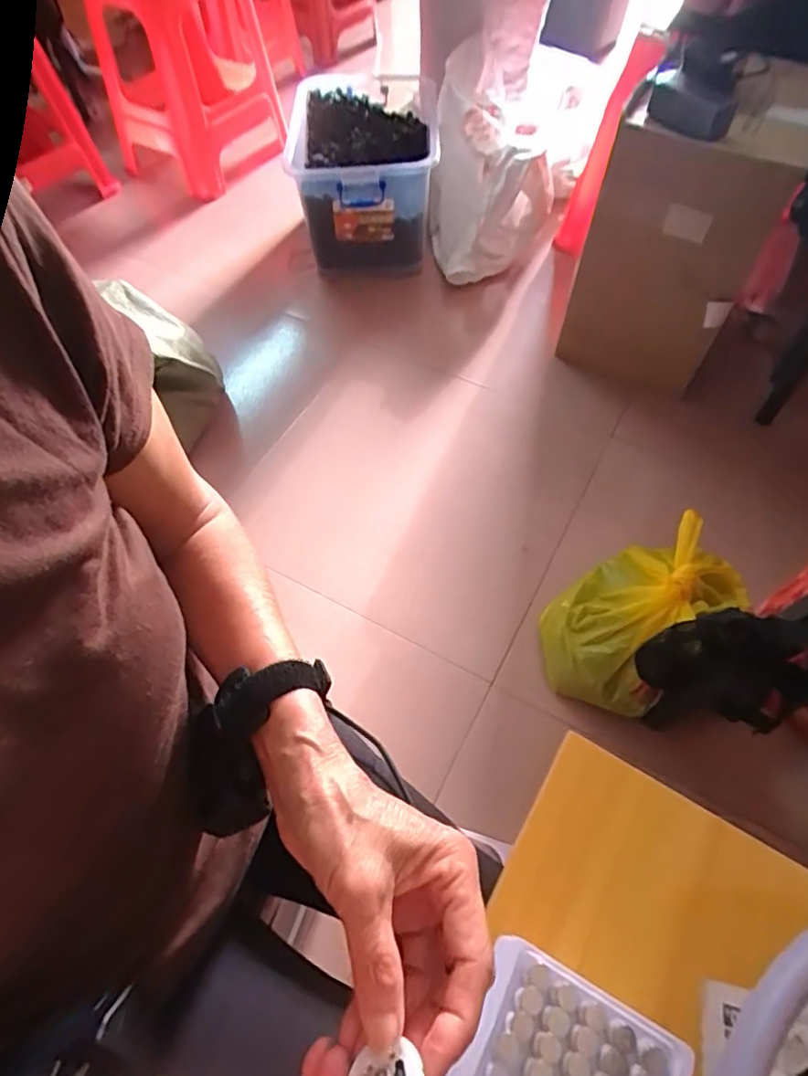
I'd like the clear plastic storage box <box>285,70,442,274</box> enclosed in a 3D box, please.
[{"bbox_3d":[-0.085,-0.777,1.295,0.293,0.282,0.364,-3,58,0],"label":"clear plastic storage box"}]

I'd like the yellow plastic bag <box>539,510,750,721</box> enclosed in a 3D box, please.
[{"bbox_3d":[0.370,0.117,0.916,0.332,0.127,0.206,-34,64,-18],"label":"yellow plastic bag"}]

